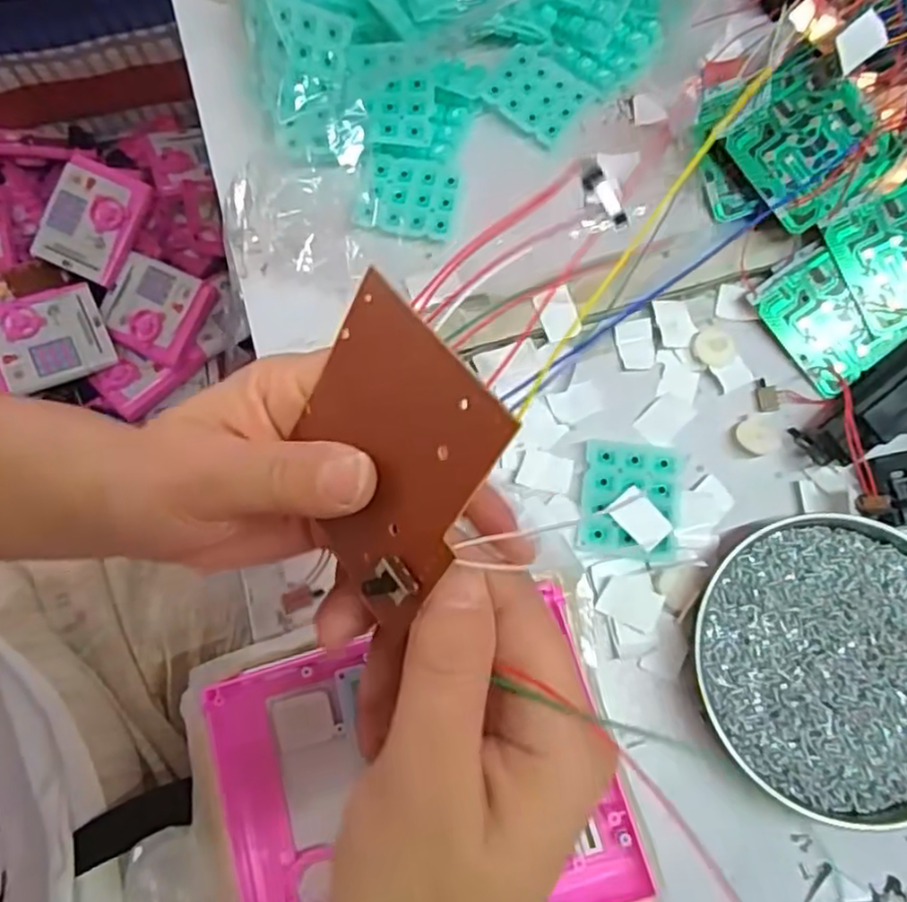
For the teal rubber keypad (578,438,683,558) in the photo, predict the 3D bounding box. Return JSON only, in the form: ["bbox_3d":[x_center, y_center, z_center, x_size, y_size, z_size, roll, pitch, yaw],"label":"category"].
[{"bbox_3d":[0.092,0.026,0.362,0.050,0.008,0.058,7,76,3],"label":"teal rubber keypad"}]

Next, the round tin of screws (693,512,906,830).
[{"bbox_3d":[0.185,0.100,0.330,0.132,0.026,0.133,0,76,1],"label":"round tin of screws"}]

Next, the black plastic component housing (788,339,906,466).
[{"bbox_3d":[0.227,-0.028,0.354,0.097,0.038,0.036,-40,78,7],"label":"black plastic component housing"}]

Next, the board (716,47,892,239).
[{"bbox_3d":[0.189,-0.167,0.373,0.066,0.007,0.082,-35,87,6],"label":"board"}]

